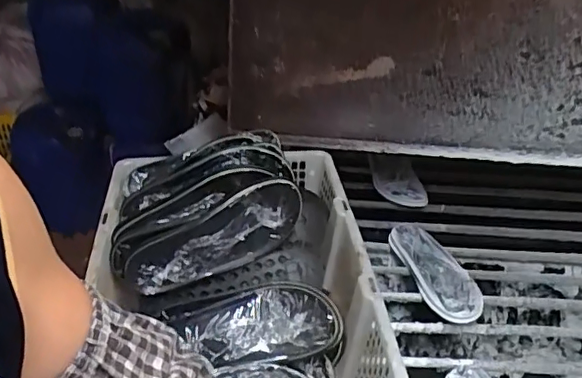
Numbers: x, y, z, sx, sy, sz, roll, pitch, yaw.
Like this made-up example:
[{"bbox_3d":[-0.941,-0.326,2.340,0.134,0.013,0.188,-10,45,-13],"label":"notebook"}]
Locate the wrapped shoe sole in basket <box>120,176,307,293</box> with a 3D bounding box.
[{"bbox_3d":[-0.101,0.067,0.754,0.249,0.090,0.047,-26,41,-8],"label":"wrapped shoe sole in basket"}]

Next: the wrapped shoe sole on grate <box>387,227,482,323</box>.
[{"bbox_3d":[0.257,0.143,0.997,0.092,0.025,0.235,-10,33,-9],"label":"wrapped shoe sole on grate"}]

